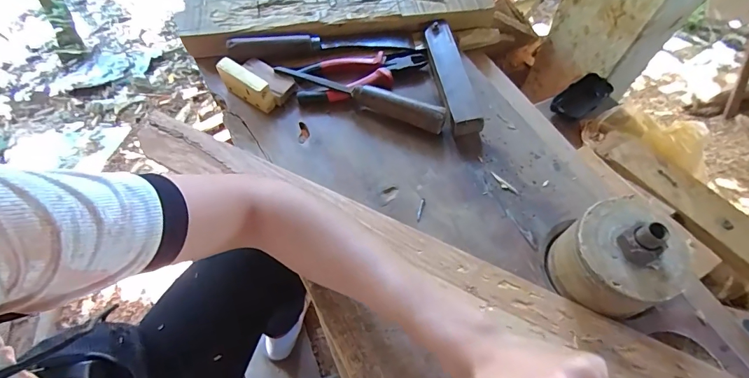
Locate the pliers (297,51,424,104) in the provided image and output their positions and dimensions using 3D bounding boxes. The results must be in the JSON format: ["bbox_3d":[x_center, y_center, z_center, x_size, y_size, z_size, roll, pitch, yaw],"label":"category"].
[{"bbox_3d":[-0.014,-0.161,0.563,0.188,0.017,0.071,-10,63,-6],"label":"pliers"}]

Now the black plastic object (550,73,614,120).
[{"bbox_3d":[0.345,-0.152,0.660,0.101,0.021,0.054,-32,67,-16],"label":"black plastic object"}]

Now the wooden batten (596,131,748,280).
[{"bbox_3d":[0.422,0.021,0.532,0.056,0.034,0.295,-23,52,-13],"label":"wooden batten"}]

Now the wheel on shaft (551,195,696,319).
[{"bbox_3d":[0.242,0.064,0.388,0.106,0.101,0.099,0,63,-1],"label":"wheel on shaft"}]

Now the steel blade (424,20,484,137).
[{"bbox_3d":[0.108,-0.156,0.550,0.048,0.023,0.194,-7,63,-5],"label":"steel blade"}]

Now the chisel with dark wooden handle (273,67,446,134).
[{"bbox_3d":[-0.021,-0.126,0.529,0.238,0.026,0.027,19,64,8],"label":"chisel with dark wooden handle"}]

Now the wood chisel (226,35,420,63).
[{"bbox_3d":[-0.073,-0.206,0.572,0.262,0.021,0.029,-5,63,-4],"label":"wood chisel"}]

